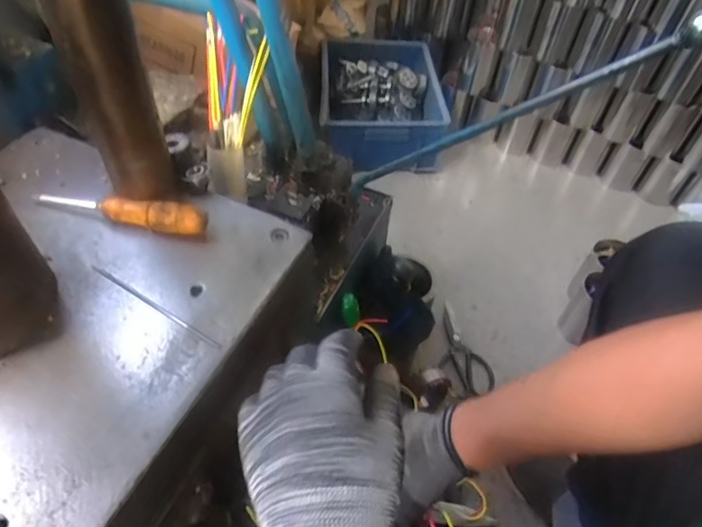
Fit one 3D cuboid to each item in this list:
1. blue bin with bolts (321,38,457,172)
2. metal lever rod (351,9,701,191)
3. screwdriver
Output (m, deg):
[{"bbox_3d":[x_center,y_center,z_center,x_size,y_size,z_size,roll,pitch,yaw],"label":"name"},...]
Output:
[{"bbox_3d":[0.083,-0.413,1.336,0.314,0.156,0.424,1,50,-2],"label":"blue bin with bolts"},{"bbox_3d":[0.138,-0.141,0.512,0.396,0.025,0.024,-15,33,46],"label":"metal lever rod"},{"bbox_3d":[-0.240,-0.060,0.525,0.191,0.026,0.025,13,51,7],"label":"screwdriver"}]

